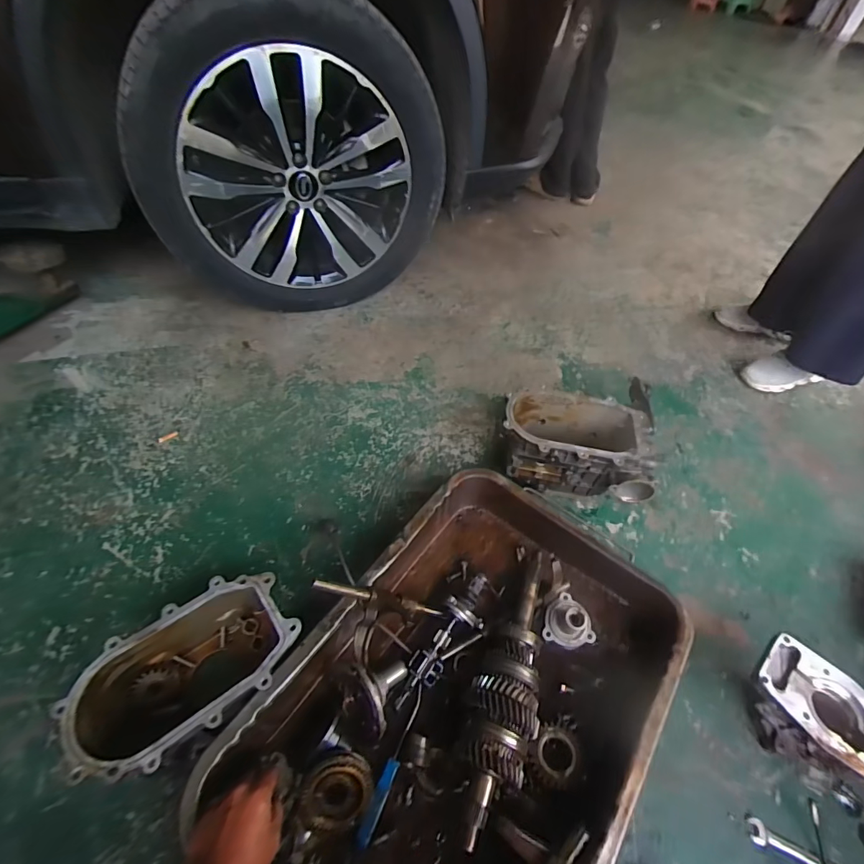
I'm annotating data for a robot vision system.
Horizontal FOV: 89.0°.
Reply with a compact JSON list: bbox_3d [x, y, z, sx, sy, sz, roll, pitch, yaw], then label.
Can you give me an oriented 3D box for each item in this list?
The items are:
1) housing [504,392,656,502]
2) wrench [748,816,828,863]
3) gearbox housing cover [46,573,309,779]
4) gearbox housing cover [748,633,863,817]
[{"bbox_3d":[0.283,0.032,0.901,0.287,0.158,0.180,13,53,5],"label":"housing"},{"bbox_3d":[0.512,0.574,0.586,0.169,0.008,0.027,23,54,12],"label":"wrench"},{"bbox_3d":[-0.315,0.330,0.605,0.268,0.124,0.159,-30,61,-25],"label":"gearbox housing cover"},{"bbox_3d":[0.559,0.426,0.638,0.107,0.123,0.220,-34,63,-27],"label":"gearbox housing cover"}]

